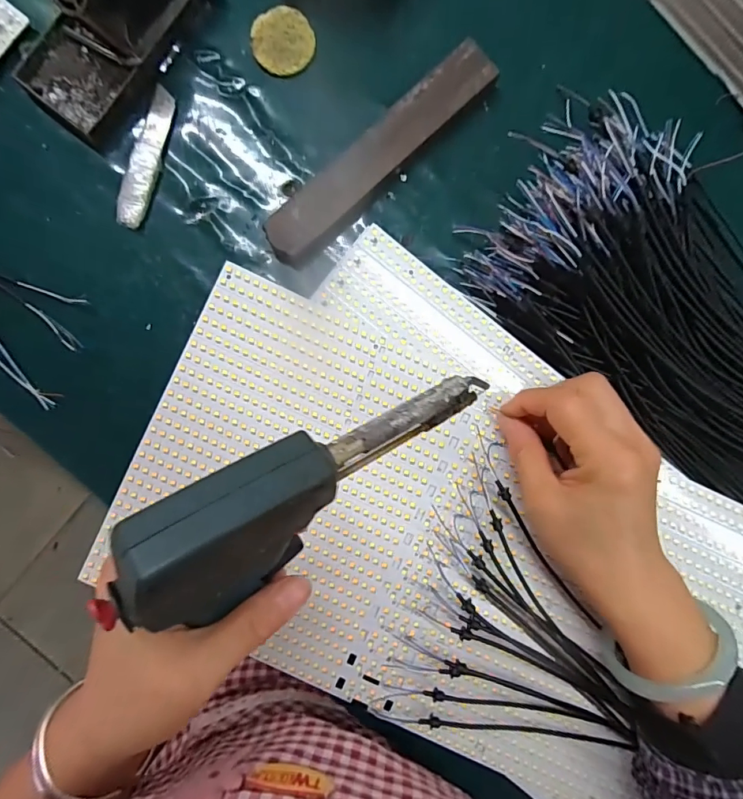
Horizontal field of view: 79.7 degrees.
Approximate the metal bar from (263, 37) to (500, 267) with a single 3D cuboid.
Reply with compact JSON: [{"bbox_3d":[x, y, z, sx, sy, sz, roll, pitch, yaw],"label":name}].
[{"bbox_3d":[0.004,-0.178,0.319,0.201,0.014,0.039,-43,91,1],"label":"metal bar"}]

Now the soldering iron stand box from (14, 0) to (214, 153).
[{"bbox_3d":[-0.181,-0.264,0.296,0.080,0.066,0.151,37,90,-1],"label":"soldering iron stand box"}]

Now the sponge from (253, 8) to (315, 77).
[{"bbox_3d":[-0.064,-0.262,0.327,0.044,0.009,0.044,-12,91,0],"label":"sponge"}]

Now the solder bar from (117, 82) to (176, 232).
[{"bbox_3d":[-0.165,-0.176,0.325,0.019,0.007,0.102,15,91,0],"label":"solder bar"}]

